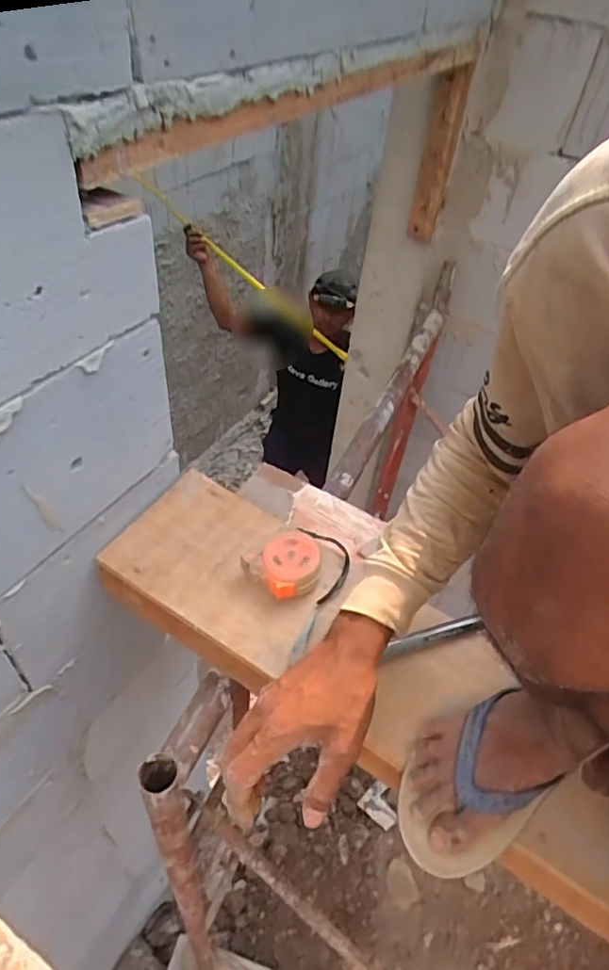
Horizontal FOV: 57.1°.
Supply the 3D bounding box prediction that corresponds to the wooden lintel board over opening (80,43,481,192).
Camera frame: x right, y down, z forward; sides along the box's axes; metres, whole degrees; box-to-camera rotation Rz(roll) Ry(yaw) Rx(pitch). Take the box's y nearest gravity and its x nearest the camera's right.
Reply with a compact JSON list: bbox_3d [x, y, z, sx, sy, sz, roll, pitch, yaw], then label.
[{"bbox_3d":[0.059,-0.509,0.717,0.038,0.040,0.869,27,49,18],"label":"wooden lintel board over opening"}]

